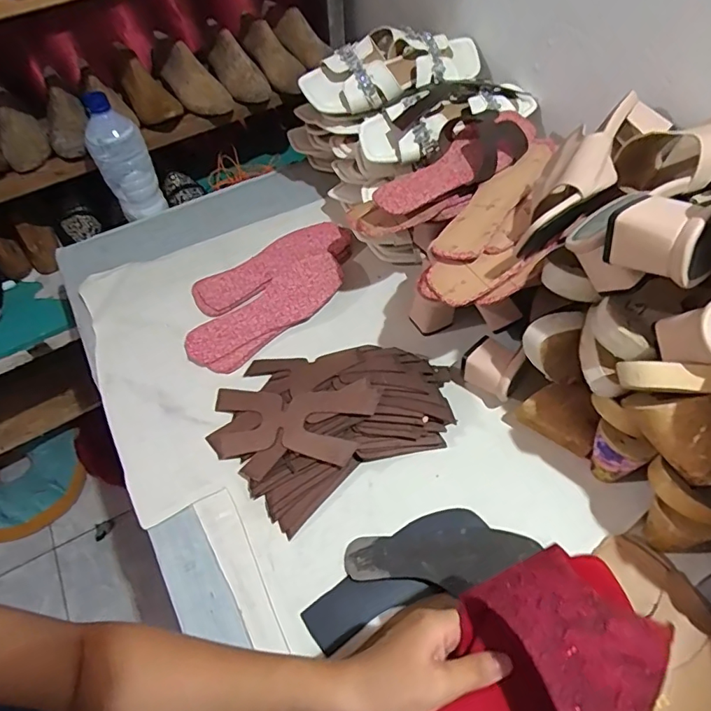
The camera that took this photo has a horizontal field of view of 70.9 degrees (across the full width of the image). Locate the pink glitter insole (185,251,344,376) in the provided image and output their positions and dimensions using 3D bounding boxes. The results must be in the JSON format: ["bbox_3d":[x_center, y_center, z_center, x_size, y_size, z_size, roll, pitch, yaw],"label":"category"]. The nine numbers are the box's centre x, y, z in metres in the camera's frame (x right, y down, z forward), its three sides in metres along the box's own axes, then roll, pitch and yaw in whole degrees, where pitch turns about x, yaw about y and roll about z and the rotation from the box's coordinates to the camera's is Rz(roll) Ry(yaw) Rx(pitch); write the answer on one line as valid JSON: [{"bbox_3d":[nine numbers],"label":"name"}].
[{"bbox_3d":[-0.119,-0.063,0.690,0.237,0.020,0.079,-38,62,-21],"label":"pink glitter insole"}]

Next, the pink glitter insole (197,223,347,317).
[{"bbox_3d":[-0.125,-0.140,0.750,0.245,0.018,0.087,-27,59,-15],"label":"pink glitter insole"}]

